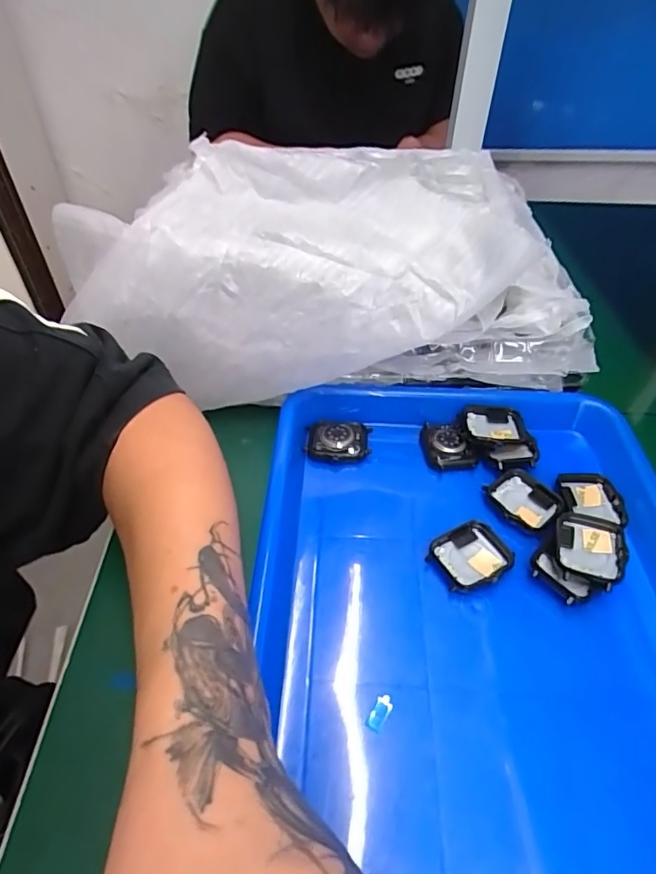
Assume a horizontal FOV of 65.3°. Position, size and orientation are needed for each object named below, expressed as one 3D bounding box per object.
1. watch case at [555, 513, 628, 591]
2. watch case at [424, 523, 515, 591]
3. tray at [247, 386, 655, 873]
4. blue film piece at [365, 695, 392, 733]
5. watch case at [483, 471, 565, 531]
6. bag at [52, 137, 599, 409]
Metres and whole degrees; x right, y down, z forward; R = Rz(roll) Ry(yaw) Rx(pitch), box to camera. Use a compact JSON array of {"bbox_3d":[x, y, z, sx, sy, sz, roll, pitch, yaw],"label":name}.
[{"bbox_3d":[0.155,0.069,0.305,0.037,0.012,0.044,15,48,15],"label":"watch case"},{"bbox_3d":[0.086,0.072,0.309,0.046,0.009,0.037,-23,50,-20],"label":"watch case"},{"bbox_3d":[0.083,0.096,0.289,0.255,0.038,0.323,3,46,4],"label":"tray"},{"bbox_3d":[0.026,0.138,0.256,0.008,0.004,0.017,25,62,24],"label":"blue film piece"},{"bbox_3d":[0.128,0.039,0.337,0.037,0.008,0.042,-30,52,-25],"label":"watch case"},{"bbox_3d":[0.006,-0.107,0.376,0.353,0.159,0.110,1,45,1],"label":"bag"}]

